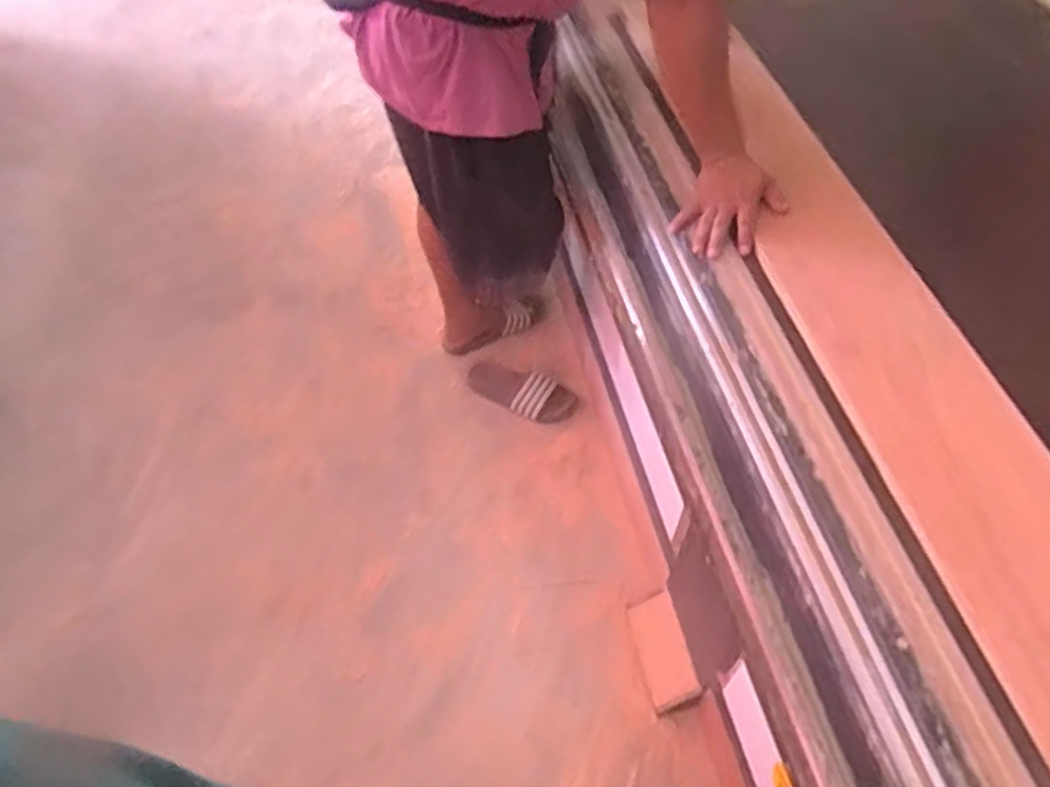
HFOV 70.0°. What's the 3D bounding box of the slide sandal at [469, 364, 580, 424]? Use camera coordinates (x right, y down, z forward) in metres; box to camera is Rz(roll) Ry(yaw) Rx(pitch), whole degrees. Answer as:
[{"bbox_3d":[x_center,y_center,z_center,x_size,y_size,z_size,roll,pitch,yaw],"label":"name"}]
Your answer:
[{"bbox_3d":[-0.009,-0.014,1.716,0.265,0.051,0.116,32,61,22],"label":"slide sandal"}]

